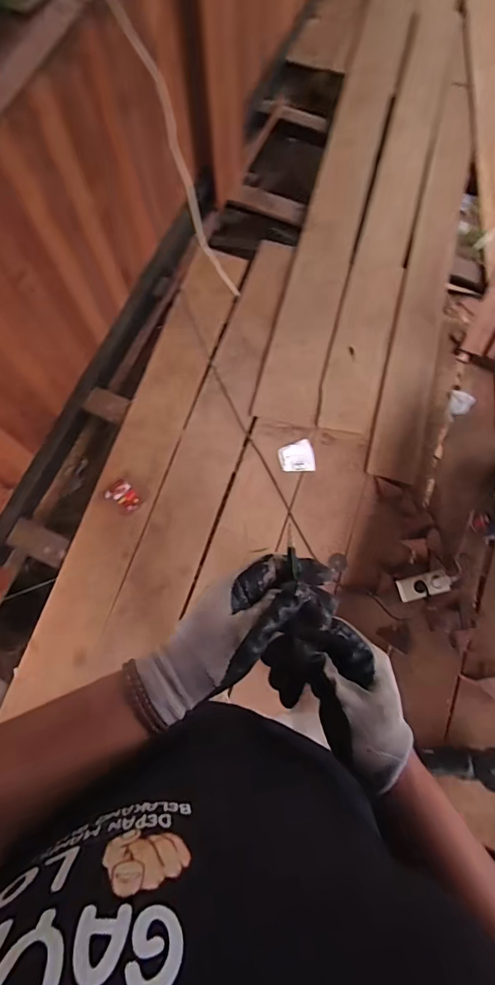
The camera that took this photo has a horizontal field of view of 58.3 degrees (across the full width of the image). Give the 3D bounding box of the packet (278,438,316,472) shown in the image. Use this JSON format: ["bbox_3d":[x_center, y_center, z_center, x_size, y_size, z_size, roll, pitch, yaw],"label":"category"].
[{"bbox_3d":[0.159,-0.118,1.432,0.111,0.011,0.106,-3,75,-1],"label":"packet"}]

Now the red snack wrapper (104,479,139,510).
[{"bbox_3d":[-0.379,0.007,1.377,0.101,0.026,0.072,29,77,8],"label":"red snack wrapper"}]

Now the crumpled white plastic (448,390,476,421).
[{"bbox_3d":[0.703,-0.301,1.485,0.106,0.026,0.085,-39,78,-9],"label":"crumpled white plastic"}]

